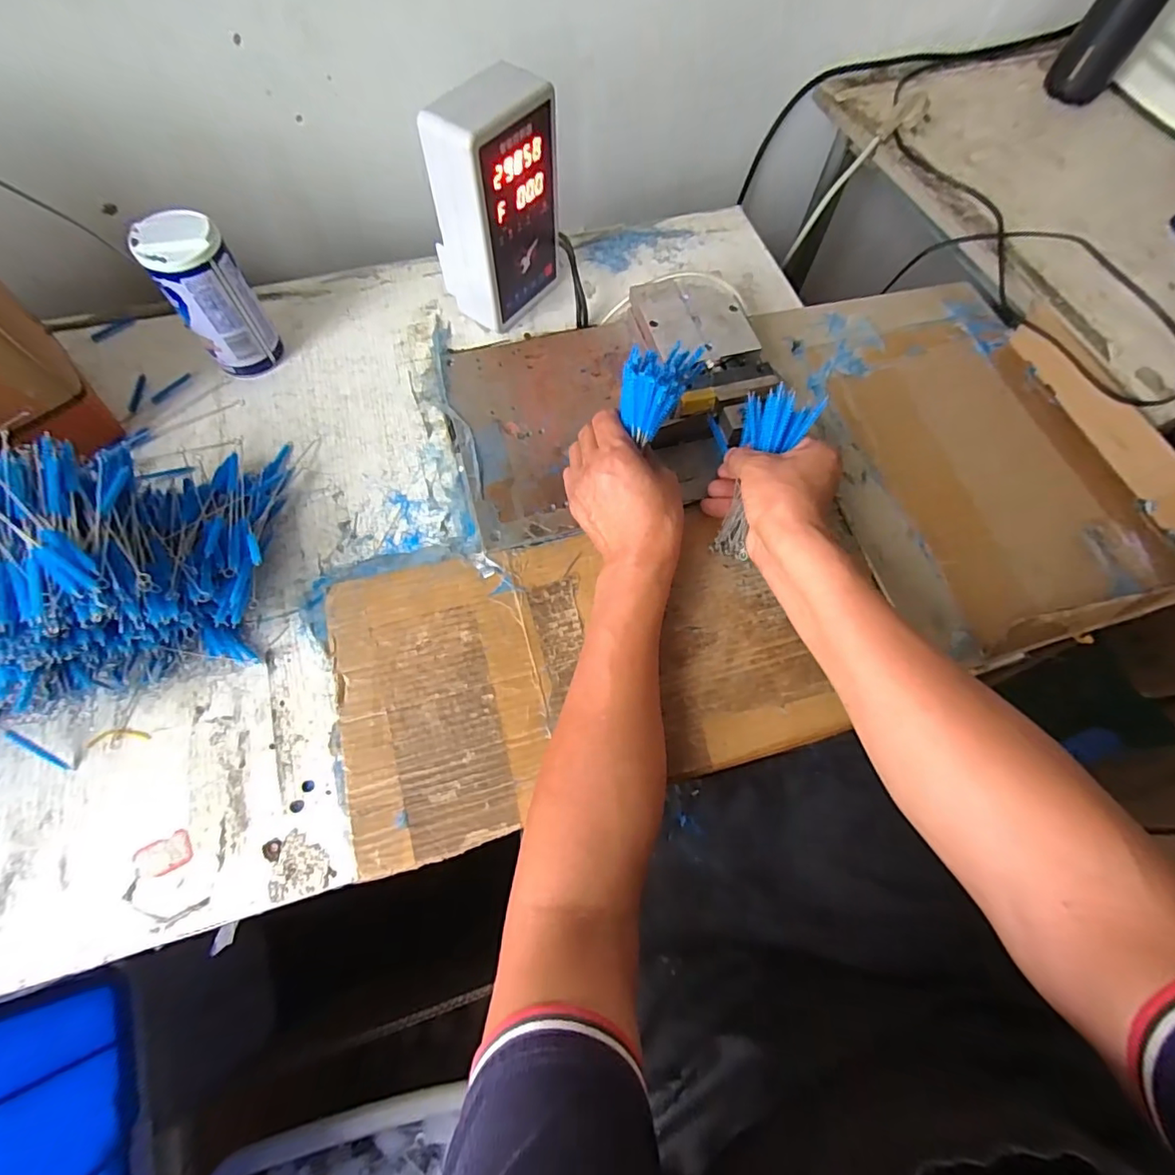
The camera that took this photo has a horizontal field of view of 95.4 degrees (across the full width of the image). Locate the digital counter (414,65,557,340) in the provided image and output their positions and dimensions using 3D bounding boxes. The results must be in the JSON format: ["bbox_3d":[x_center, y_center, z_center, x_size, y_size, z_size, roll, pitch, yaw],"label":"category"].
[{"bbox_3d":[-0.083,-0.354,0.491,0.064,0.180,0.111,35,71,13],"label":"digital counter"}]

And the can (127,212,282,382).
[{"bbox_3d":[-0.332,-0.258,0.481,0.064,0.121,0.060,-36,72,-14],"label":"can"}]

